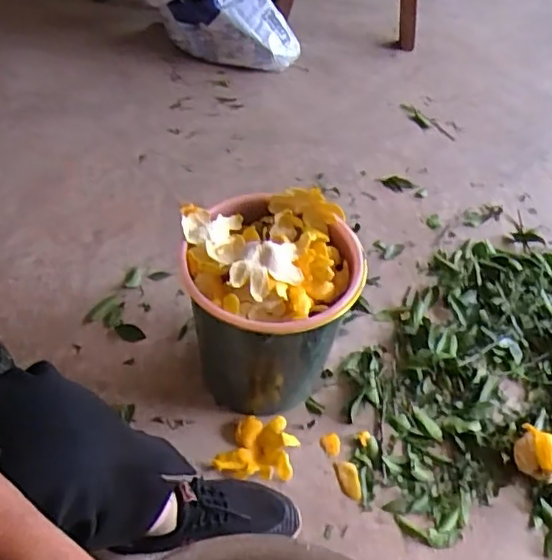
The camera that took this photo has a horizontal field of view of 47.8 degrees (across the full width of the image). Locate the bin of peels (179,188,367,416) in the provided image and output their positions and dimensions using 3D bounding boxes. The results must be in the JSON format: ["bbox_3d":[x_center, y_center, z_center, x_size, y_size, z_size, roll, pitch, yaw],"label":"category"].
[{"bbox_3d":[-0.010,0.043,0.831,0.217,0.260,0.206,4,49,-1],"label":"bin of peels"}]

